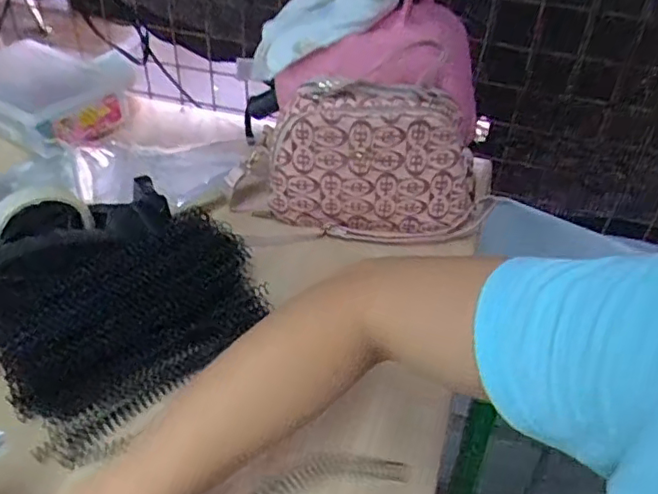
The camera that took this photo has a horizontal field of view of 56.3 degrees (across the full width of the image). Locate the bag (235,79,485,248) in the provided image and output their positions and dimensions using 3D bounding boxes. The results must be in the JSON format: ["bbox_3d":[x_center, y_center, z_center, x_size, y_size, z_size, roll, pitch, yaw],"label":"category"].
[{"bbox_3d":[0.032,-0.093,0.674,0.277,0.152,0.089,1,40,-3],"label":"bag"}]

